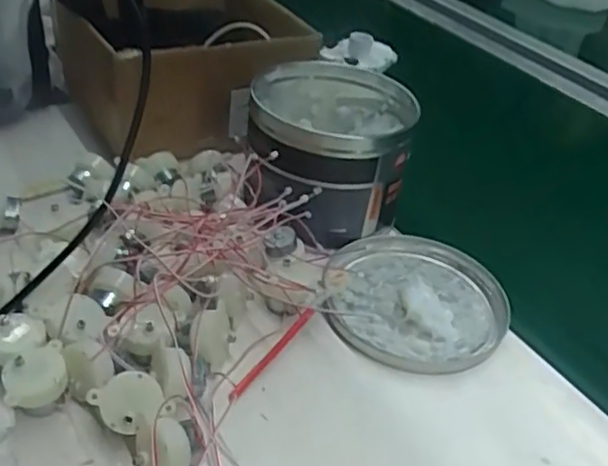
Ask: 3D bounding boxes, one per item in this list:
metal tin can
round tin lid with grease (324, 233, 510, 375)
[{"bbox_3d":[0.019,-0.060,0.537,0.121,0.102,0.144,7,36,-1],"label":"metal tin can"},{"bbox_3d":[0.081,0.043,0.482,0.127,0.014,0.133,5,36,-3],"label":"round tin lid with grease"}]

